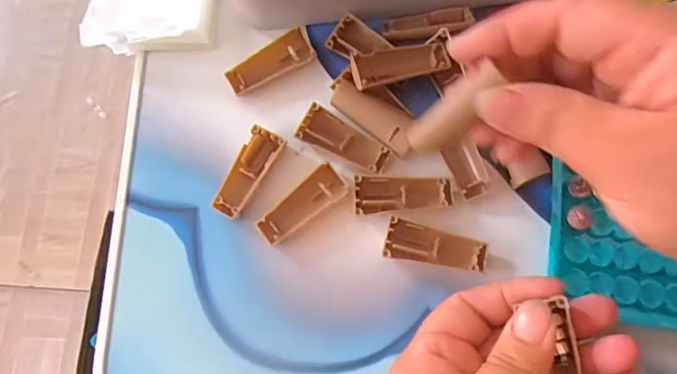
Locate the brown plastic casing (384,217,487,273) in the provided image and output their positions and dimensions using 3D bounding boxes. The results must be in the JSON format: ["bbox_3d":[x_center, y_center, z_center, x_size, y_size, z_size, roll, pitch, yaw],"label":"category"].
[{"bbox_3d":[0.047,0.029,0.261,0.049,0.006,0.019,10,76,8],"label":"brown plastic casing"}]

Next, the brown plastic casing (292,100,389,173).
[{"bbox_3d":[0.002,-0.024,0.278,0.049,0.007,0.019,32,80,12],"label":"brown plastic casing"}]

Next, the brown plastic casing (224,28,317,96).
[{"bbox_3d":[-0.039,-0.069,0.300,0.050,0.011,0.019,-32,74,-4],"label":"brown plastic casing"}]

